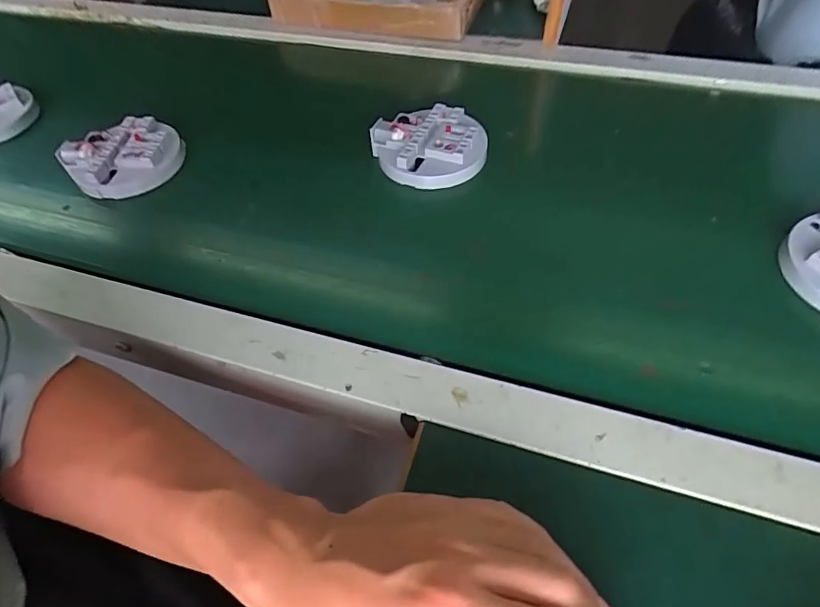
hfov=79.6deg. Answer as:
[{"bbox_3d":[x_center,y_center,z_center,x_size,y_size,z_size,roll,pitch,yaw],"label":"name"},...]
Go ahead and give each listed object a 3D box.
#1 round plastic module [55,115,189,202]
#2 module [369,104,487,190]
[{"bbox_3d":[-0.274,-0.143,0.478,0.087,0.030,0.100,37,63,27],"label":"round plastic module"},{"bbox_3d":[0.020,-0.148,0.460,0.097,0.031,0.093,-2,53,2],"label":"module"}]

